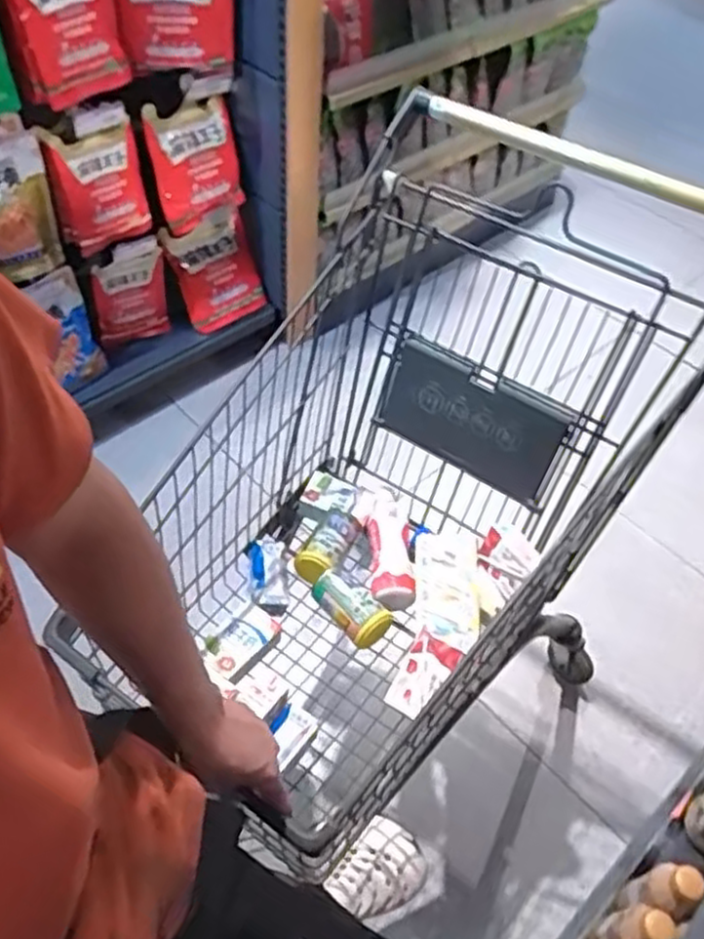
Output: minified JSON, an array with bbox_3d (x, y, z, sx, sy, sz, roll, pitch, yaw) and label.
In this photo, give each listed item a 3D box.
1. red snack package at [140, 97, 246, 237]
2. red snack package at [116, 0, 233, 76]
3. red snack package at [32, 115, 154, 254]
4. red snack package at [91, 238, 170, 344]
[{"bbox_3d":[-0.349,-0.683,1.674,0.208,0.270,0.040,-28,58,-24],"label":"red snack package"},{"bbox_3d":[-0.336,-0.897,1.433,0.227,0.225,0.034,-19,55,-18],"label":"red snack package"},{"bbox_3d":[-0.513,-0.571,1.520,0.182,0.239,0.076,-21,55,-19],"label":"red snack package"},{"bbox_3d":[-0.515,-0.411,1.747,0.029,0.265,0.190,33,56,21],"label":"red snack package"}]

